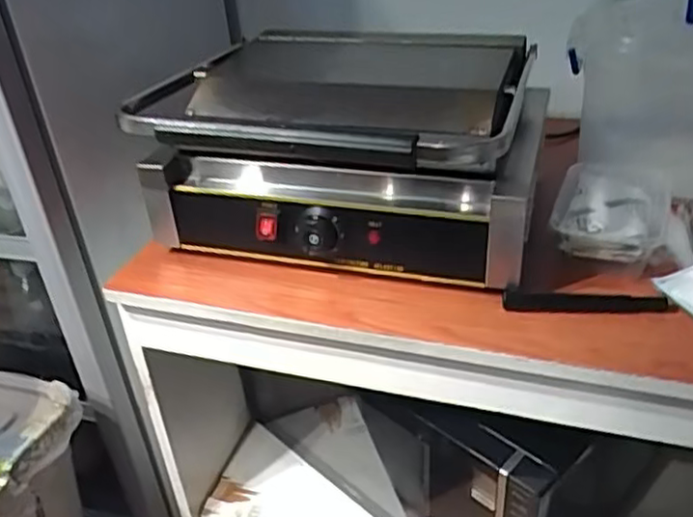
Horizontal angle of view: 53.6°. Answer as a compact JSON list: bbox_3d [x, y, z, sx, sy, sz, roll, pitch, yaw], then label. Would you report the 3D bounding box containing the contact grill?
[{"bbox_3d":[0.008,-0.135,0.824,0.424,0.203,0.399,6,34,16],"label":"contact grill"}]

